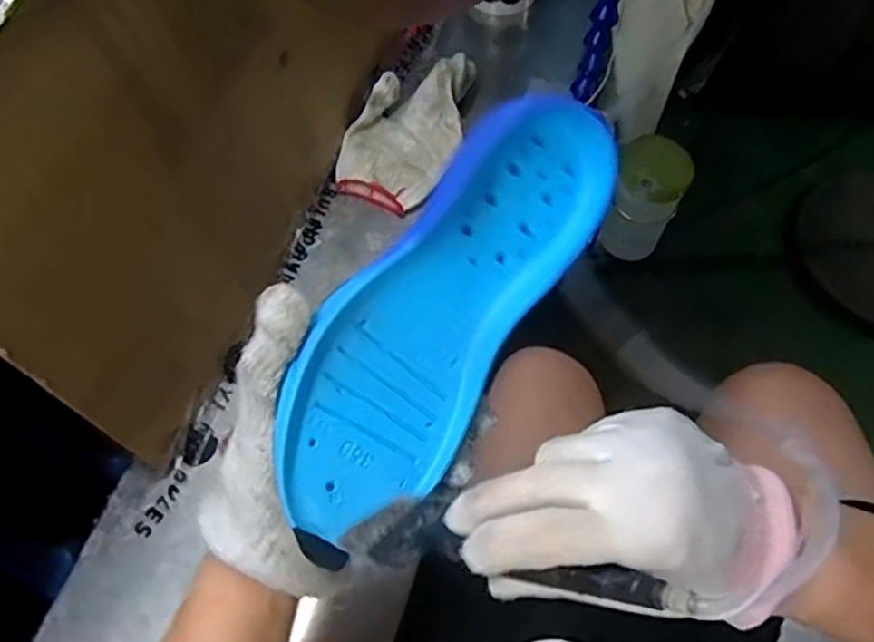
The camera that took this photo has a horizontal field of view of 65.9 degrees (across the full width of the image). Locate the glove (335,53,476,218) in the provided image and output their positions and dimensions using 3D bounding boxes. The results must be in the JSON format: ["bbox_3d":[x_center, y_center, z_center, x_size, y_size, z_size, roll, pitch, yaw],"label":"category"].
[{"bbox_3d":[-0.024,-0.190,0.644,0.102,0.052,0.173,26,65,13],"label":"glove"}]

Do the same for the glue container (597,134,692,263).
[{"bbox_3d":[0.228,-0.130,0.744,0.069,0.149,0.063,0,62,0],"label":"glue container"}]

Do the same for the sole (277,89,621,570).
[{"bbox_3d":[0.003,-0.003,0.325,0.089,0.024,0.232,36,82,-17],"label":"sole"}]

